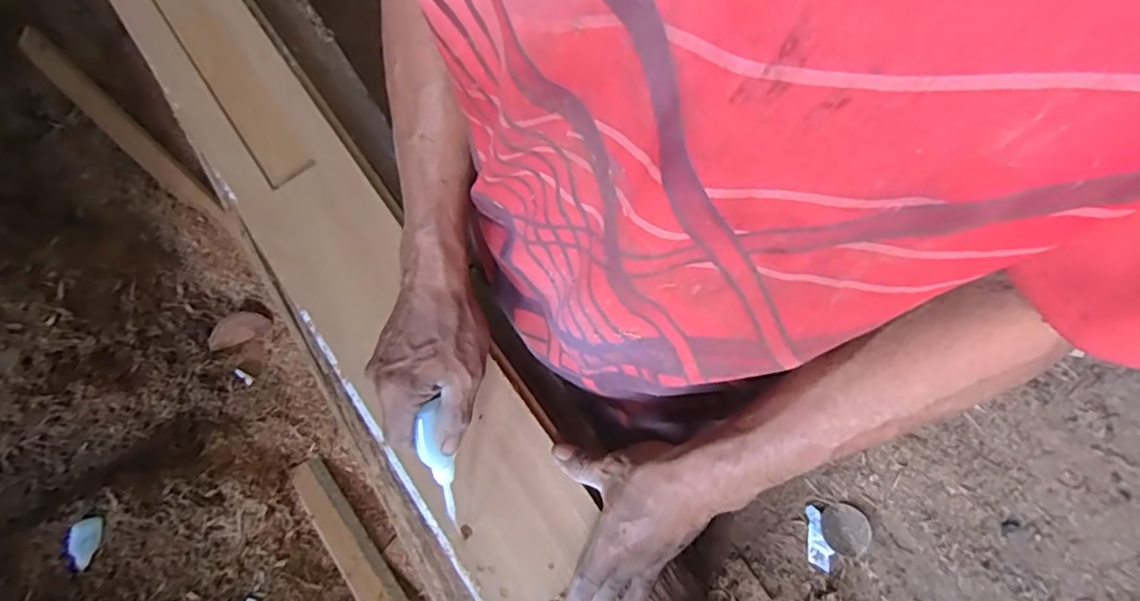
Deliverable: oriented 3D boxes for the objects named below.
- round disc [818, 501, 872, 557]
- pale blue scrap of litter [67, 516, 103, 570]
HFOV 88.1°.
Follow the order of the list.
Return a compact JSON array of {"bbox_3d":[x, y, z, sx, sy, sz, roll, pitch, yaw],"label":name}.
[{"bbox_3d":[0.527,0.439,1.131,0.093,0.011,0.088,0,72,0],"label":"round disc"},{"bbox_3d":[-0.652,0.327,0.791,0.012,0.034,0.070,9,90,37],"label":"pale blue scrap of litter"}]

